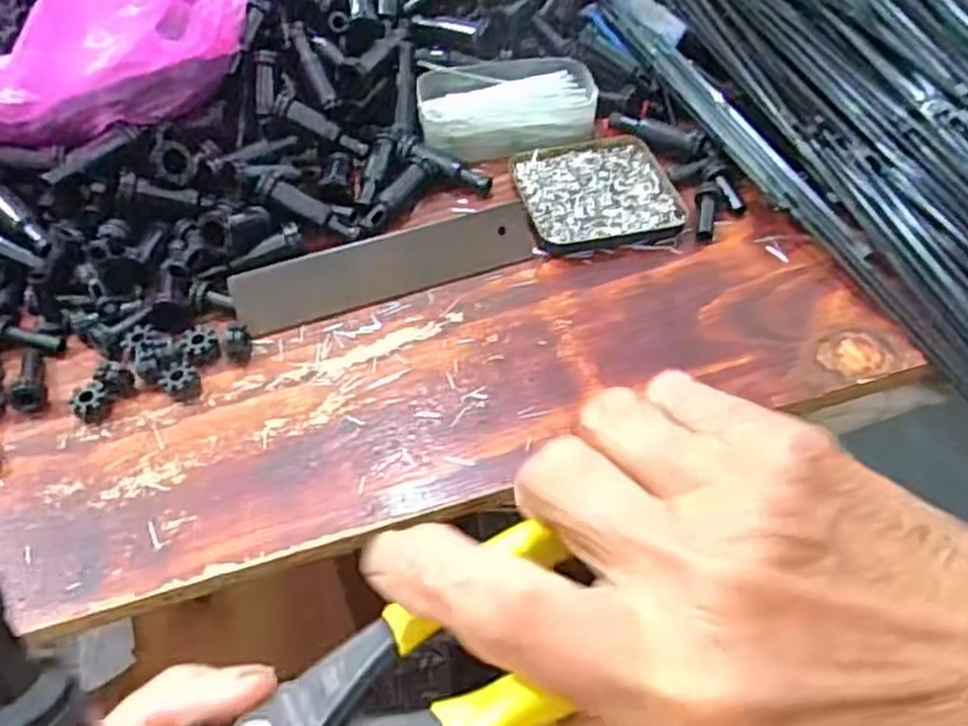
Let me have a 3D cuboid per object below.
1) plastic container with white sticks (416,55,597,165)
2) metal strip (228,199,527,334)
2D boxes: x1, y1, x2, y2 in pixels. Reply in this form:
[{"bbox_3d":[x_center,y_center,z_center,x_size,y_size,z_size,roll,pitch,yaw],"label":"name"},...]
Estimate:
[{"bbox_3d":[0.013,-0.180,0.541,0.116,0.033,0.075,-13,51,-10],"label":"plastic container with white sticks"},{"bbox_3d":[-0.056,-0.057,0.460,0.177,0.007,0.035,-18,94,-14],"label":"metal strip"}]

